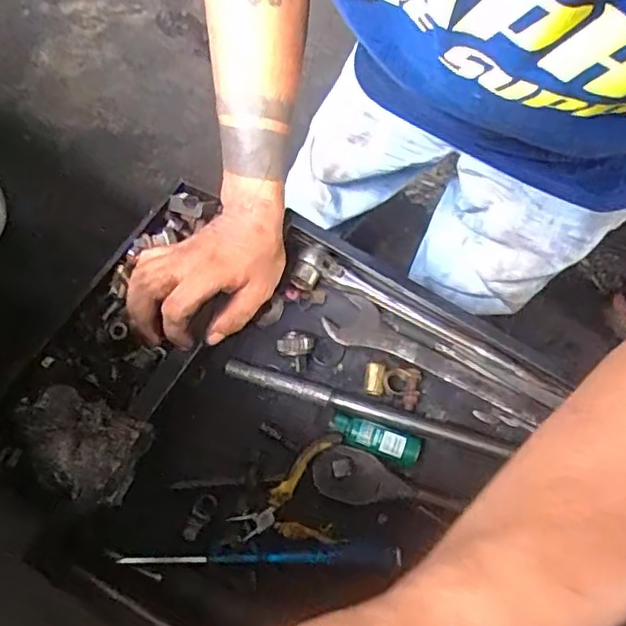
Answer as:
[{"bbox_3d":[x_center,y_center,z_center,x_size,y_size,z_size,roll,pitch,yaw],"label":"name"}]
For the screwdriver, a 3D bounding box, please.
[{"bbox_3d":[-0.038,0.185,0.456,0.205,0.016,0.020,3,69,-1],"label":"screwdriver"}]

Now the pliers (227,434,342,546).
[{"bbox_3d":[-0.021,0.142,0.475,0.086,0.008,0.080,-2,69,-3],"label":"pliers"}]

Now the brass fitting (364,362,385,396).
[{"bbox_3d":[0.054,0.057,0.516,0.016,0.012,0.027,4,69,0],"label":"brass fitting"}]

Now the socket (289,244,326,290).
[{"bbox_3d":[-0.002,-0.042,0.544,0.026,0.025,0.038,25,70,7],"label":"socket"}]

